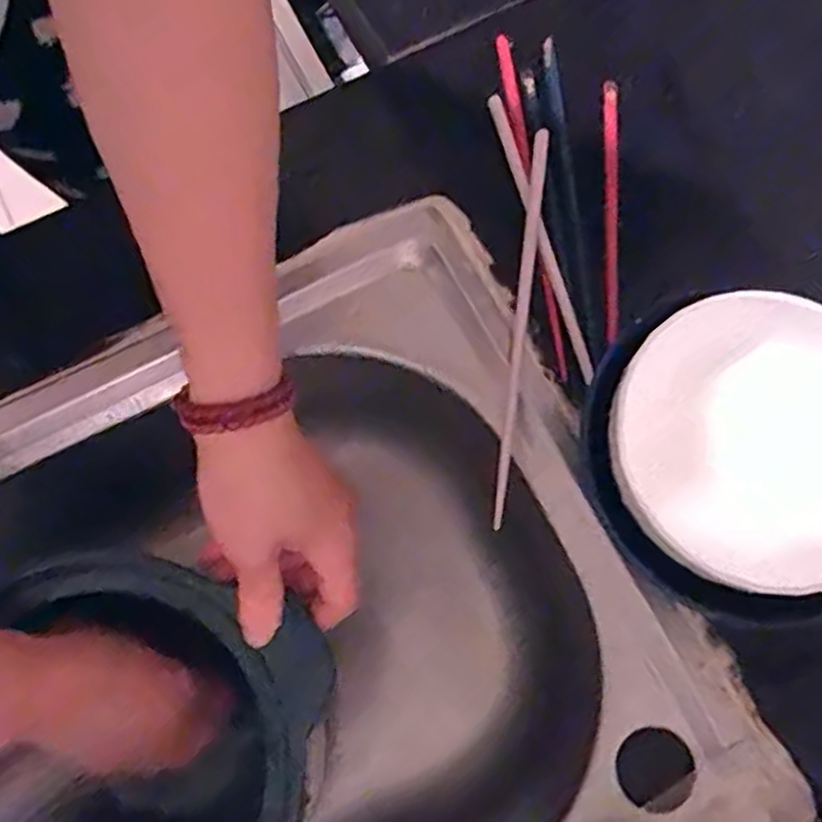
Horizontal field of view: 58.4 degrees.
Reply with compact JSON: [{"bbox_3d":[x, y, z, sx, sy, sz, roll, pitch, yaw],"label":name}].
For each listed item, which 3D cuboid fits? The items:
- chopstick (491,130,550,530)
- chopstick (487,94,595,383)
[{"bbox_3d":[0.067,-0.057,0.442,0.008,0.015,0.248,8,73,3],"label":"chopstick"},{"bbox_3d":[0.079,-0.113,0.455,0.009,0.008,0.198,-14,73,-4],"label":"chopstick"}]

